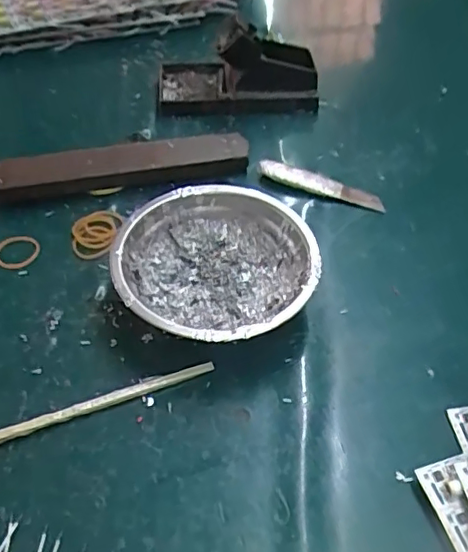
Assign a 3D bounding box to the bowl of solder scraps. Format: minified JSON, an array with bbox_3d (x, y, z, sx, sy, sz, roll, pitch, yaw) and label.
[{"bbox_3d":[-0.011,-0.002,0.364,0.120,0.042,0.122,0,50,0],"label":"bowl of solder scraps"}]

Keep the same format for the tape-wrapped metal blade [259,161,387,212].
[{"bbox_3d":[0.070,-0.074,0.448,0.102,0.016,0.020,15,51,11],"label":"tape-wrapped metal blade"}]

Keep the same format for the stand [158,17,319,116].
[{"bbox_3d":[0.005,-0.191,0.508,0.146,0.069,0.066,-7,50,-6],"label":"stand"}]

